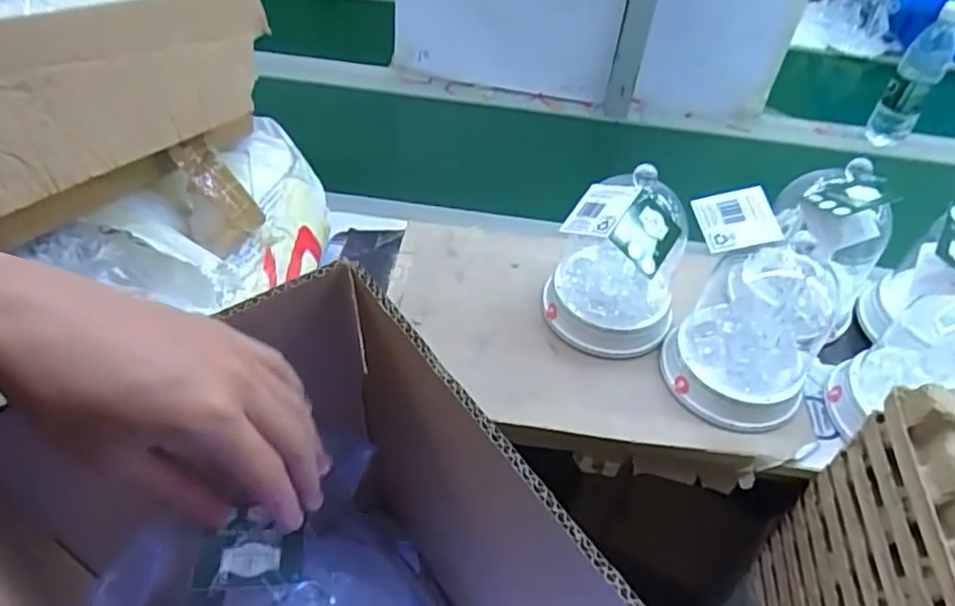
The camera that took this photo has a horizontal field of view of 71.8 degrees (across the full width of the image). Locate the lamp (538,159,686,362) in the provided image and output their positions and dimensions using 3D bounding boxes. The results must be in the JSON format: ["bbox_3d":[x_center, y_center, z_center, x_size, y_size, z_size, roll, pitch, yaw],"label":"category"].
[{"bbox_3d":[0.161,-0.051,0.739,0.147,0.190,0.137,19,48,13],"label":"lamp"}]

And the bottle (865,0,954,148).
[{"bbox_3d":[0.697,-0.355,1.058,0.053,0.225,0.067,-30,56,-28],"label":"bottle"}]

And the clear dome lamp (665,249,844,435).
[{"bbox_3d":[0.289,0.032,0.702,0.150,0.137,0.152,32,52,23],"label":"clear dome lamp"}]

